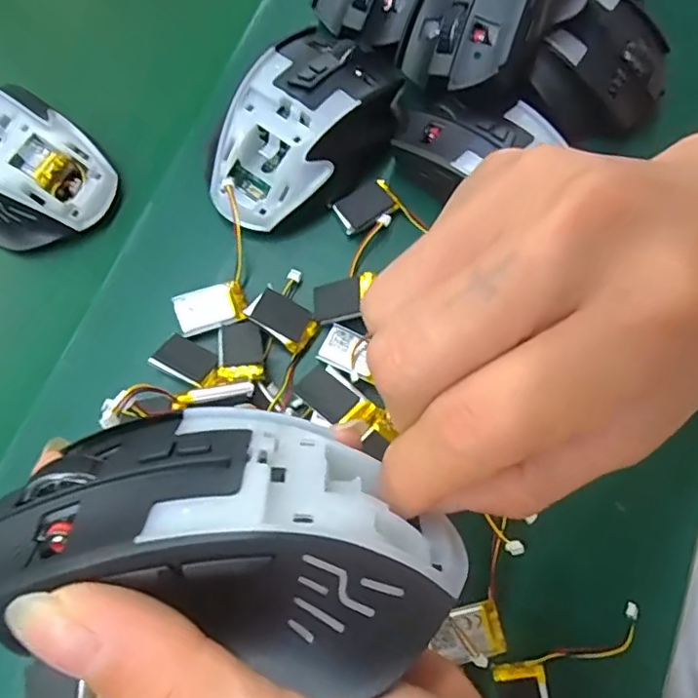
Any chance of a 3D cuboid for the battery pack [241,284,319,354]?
[{"bbox_3d":[-0.031,-0.015,0.267,0.031,0.008,0.020,36,77,10],"label":"battery pack"}]

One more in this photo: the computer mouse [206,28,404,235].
[{"bbox_3d":[-0.022,-0.110,0.283,0.065,0.035,0.109,29,76,8],"label":"computer mouse"}]

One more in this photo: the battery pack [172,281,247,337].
[{"bbox_3d":[-0.065,-0.019,0.269,0.031,0.004,0.020,-19,74,-5],"label":"battery pack"}]

